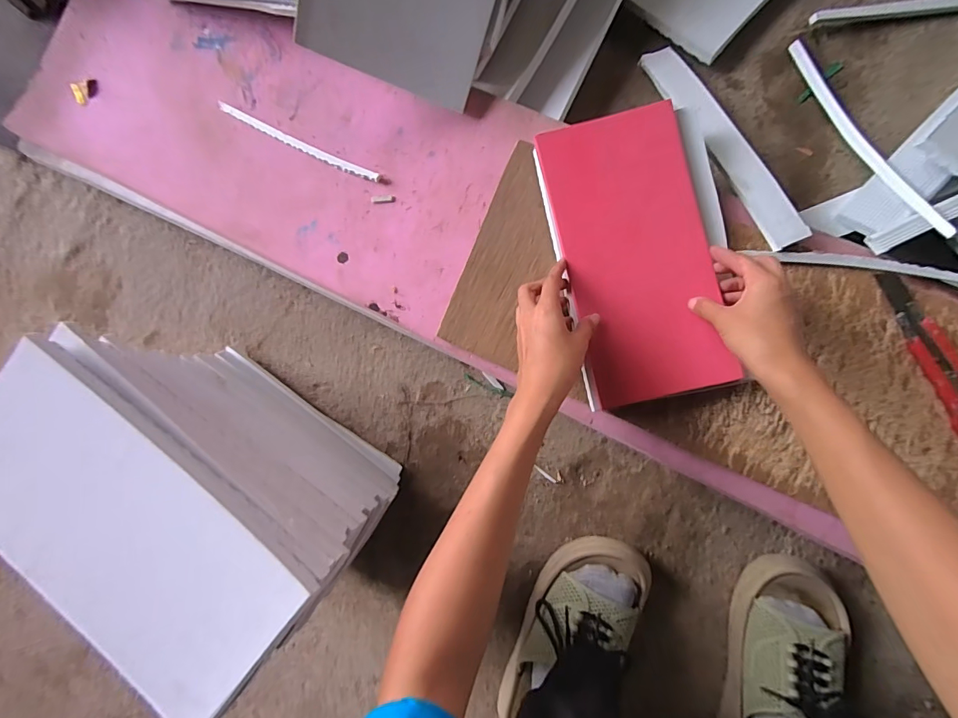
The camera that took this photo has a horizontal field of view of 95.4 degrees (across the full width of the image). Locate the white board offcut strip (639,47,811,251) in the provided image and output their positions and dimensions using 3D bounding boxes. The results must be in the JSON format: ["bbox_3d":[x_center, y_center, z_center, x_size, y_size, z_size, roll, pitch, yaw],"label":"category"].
[{"bbox_3d":[0.249,-0.231,0.453,0.039,0.013,0.272,-24,71,6],"label":"white board offcut strip"}]

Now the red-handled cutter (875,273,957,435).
[{"bbox_3d":[0.419,0.005,0.394,0.033,0.014,0.185,-28,84,6],"label":"red-handled cutter"}]

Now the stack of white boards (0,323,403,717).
[{"bbox_3d":[-0.236,0.118,0.421,0.274,0.258,0.141,39,93,7],"label":"stack of white boards"}]

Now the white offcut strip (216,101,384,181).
[{"bbox_3d":[-0.210,-0.250,0.504,0.217,0.005,0.012,27,91,8],"label":"white offcut strip"}]

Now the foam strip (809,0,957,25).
[{"bbox_3d":[0.495,-0.380,0.462,0.268,0.012,0.016,-4,87,7],"label":"foam strip"}]

